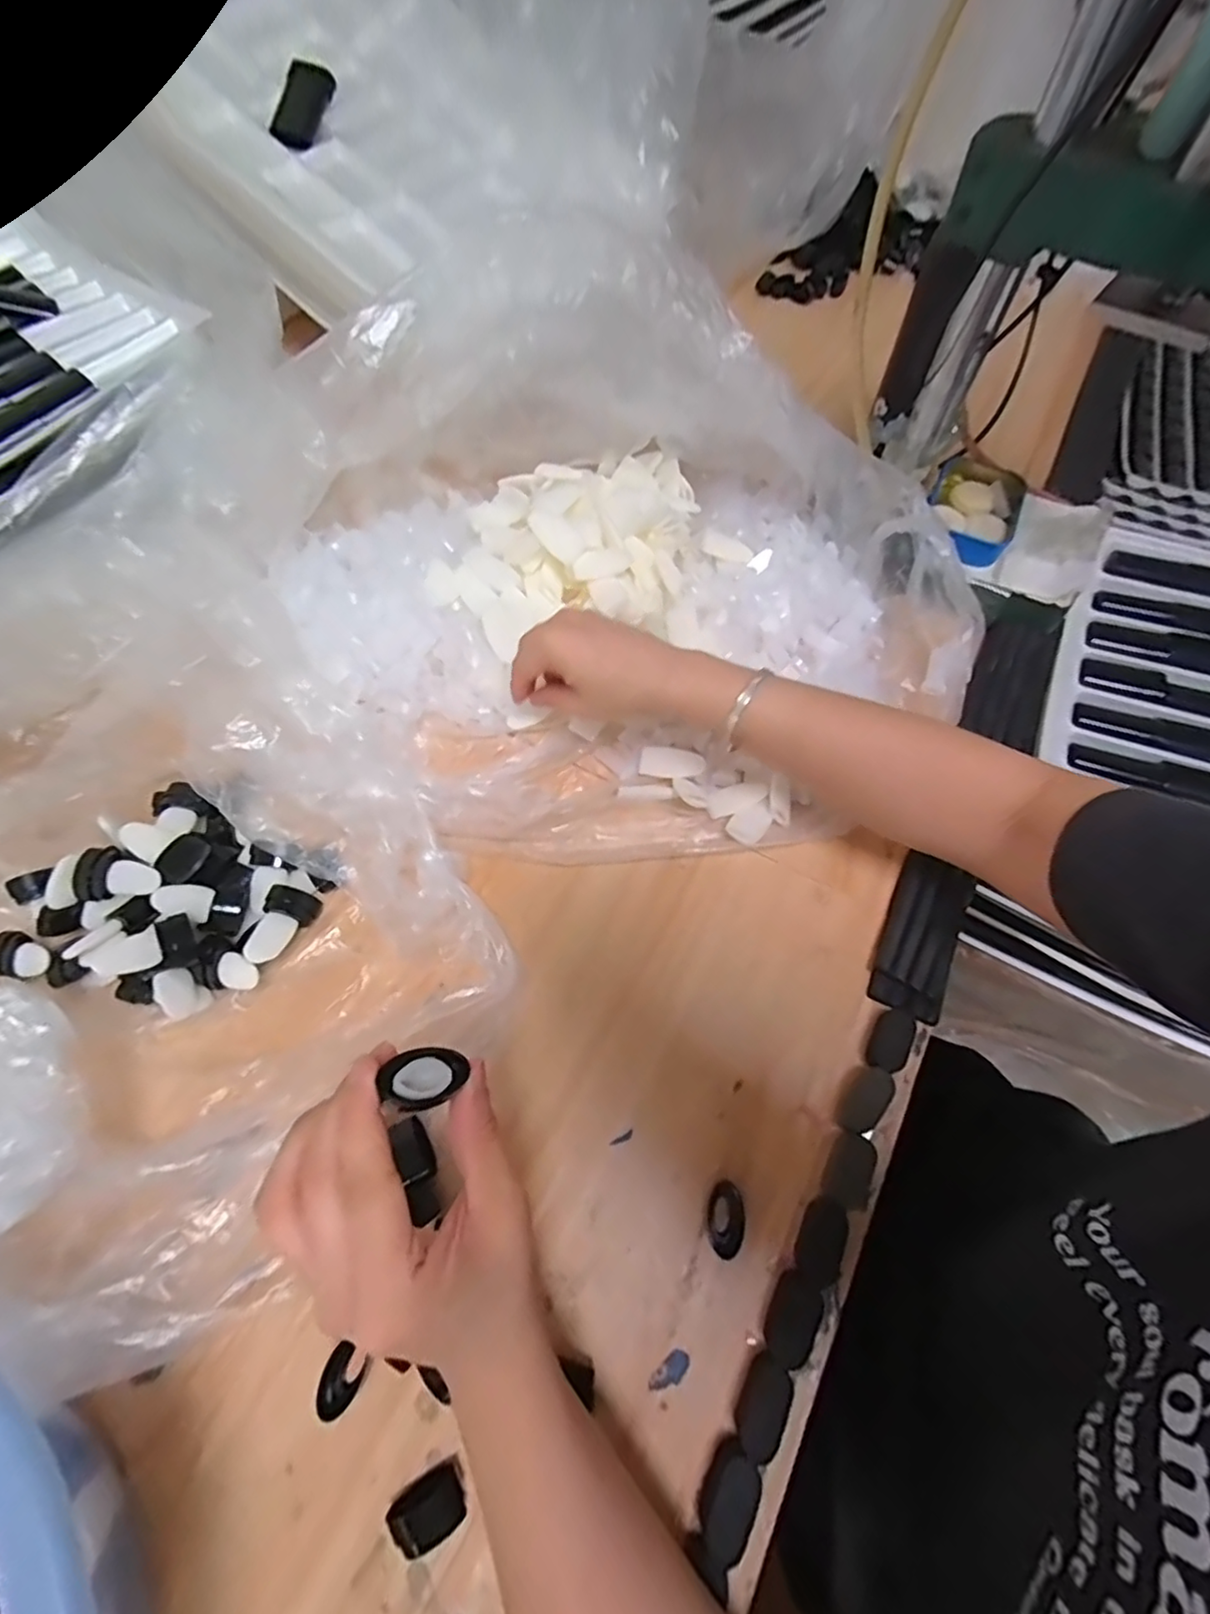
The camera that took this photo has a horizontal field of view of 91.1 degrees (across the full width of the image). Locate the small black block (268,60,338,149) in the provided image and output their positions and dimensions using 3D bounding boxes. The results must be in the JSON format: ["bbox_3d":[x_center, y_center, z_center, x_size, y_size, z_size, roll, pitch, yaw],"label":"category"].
[{"bbox_3d":[-0.306,-0.709,0.600,0.047,0.013,0.095,11,85,7],"label":"small black block"}]

